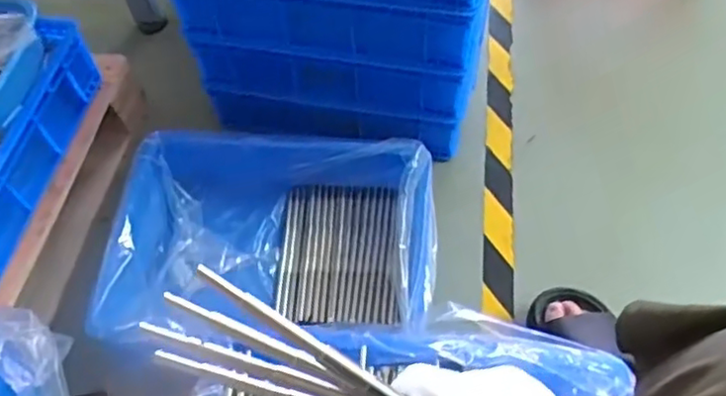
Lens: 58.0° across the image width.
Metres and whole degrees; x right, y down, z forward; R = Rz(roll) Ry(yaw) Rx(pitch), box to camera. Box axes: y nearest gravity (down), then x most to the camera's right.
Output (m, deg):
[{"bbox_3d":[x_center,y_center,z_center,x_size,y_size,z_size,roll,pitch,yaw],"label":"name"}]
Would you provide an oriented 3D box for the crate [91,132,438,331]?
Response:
[{"bbox_3d":[-0.114,0.047,0.928,0.420,0.119,0.332,2,59,5],"label":"crate"}]

